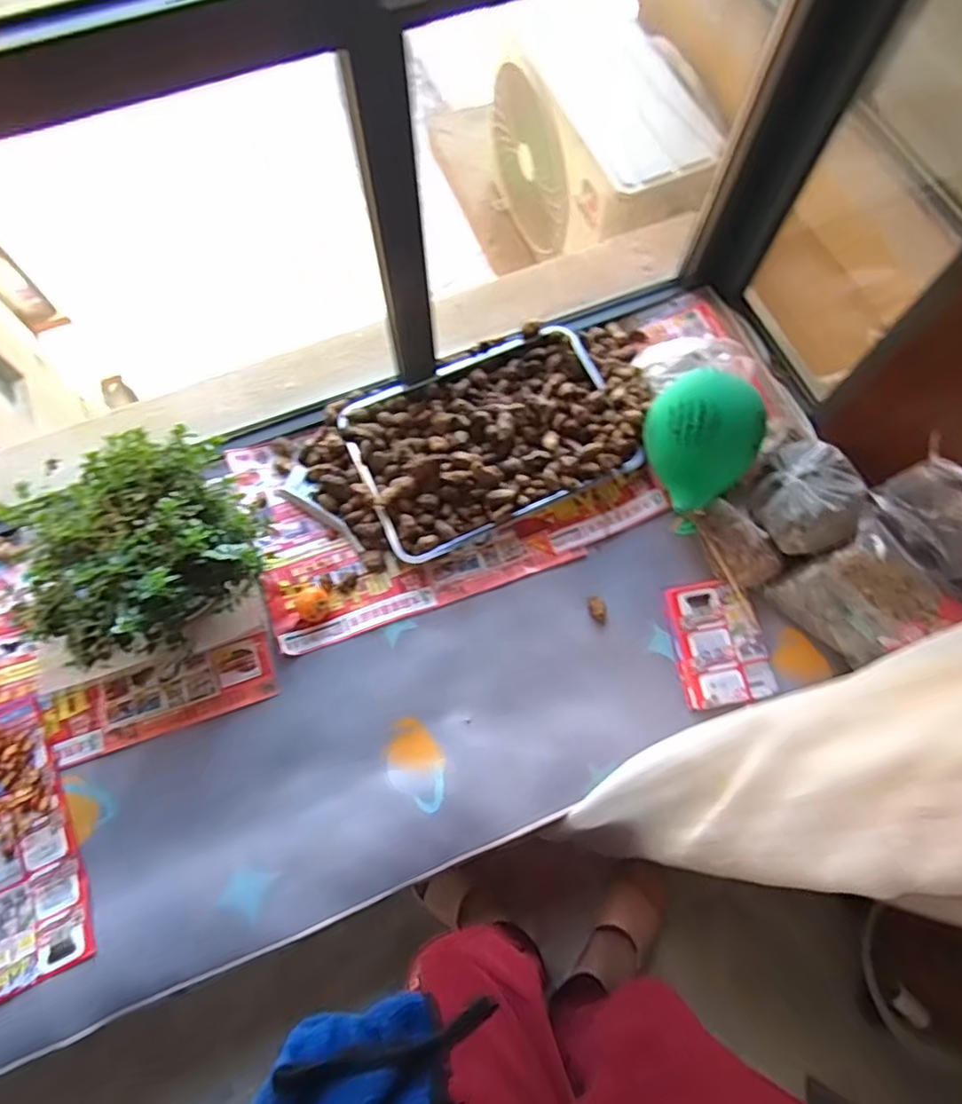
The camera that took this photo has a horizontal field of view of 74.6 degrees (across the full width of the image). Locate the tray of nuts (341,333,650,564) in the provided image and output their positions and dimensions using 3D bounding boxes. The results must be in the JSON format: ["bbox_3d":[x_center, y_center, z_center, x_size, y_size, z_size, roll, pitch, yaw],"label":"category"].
[{"bbox_3d":[0.024,-0.223,1.184,0.524,0.051,0.338,-23,74,-9],"label":"tray of nuts"}]

